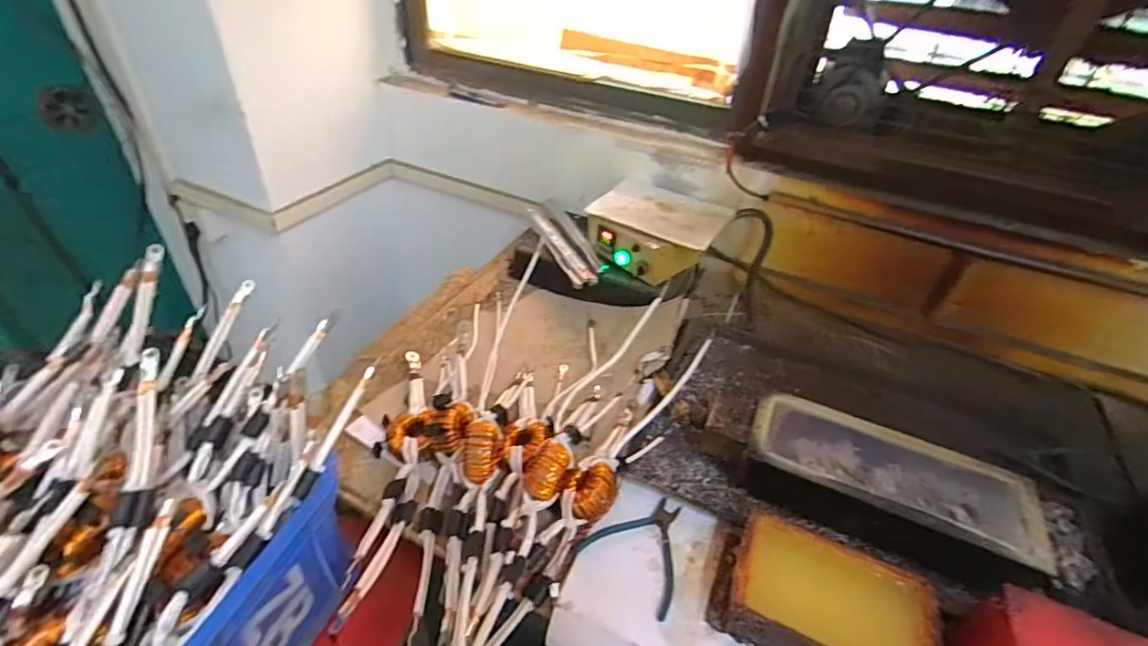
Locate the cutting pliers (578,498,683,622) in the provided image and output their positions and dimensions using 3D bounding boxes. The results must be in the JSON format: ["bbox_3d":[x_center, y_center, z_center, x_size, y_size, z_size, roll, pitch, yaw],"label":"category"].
[{"bbox_3d":[0.091,0.272,0.661,0.125,0.009,0.128,30,45,28],"label":"cutting pliers"}]

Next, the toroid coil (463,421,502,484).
[{"bbox_3d":[-0.120,0.177,0.704,0.050,0.072,0.071,0,39,-6],"label":"toroid coil"}]

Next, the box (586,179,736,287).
[{"bbox_3d":[0.166,-0.191,1.097,0.256,0.086,0.226,22,42,20],"label":"box"}]

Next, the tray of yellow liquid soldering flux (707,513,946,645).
[{"bbox_3d":[0.279,0.314,0.585,0.226,0.075,0.132,20,41,18],"label":"tray of yellow liquid soldering flux"}]

